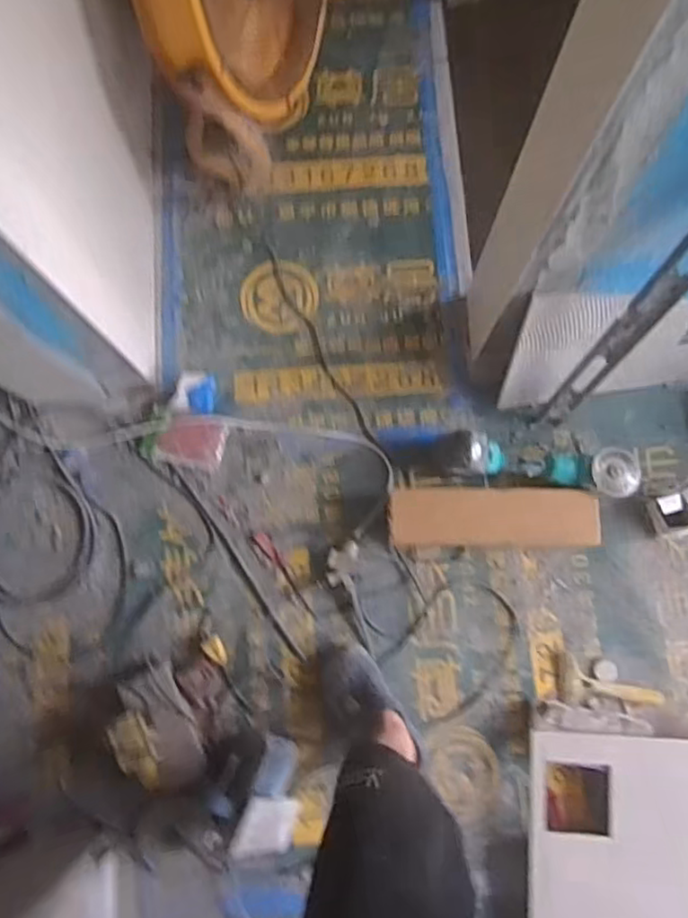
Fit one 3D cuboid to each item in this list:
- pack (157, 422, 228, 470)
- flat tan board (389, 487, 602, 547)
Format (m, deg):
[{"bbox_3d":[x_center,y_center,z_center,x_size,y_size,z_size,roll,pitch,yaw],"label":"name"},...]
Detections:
[{"bbox_3d":[-0.316,-0.034,1.362,0.132,0.015,0.097,10,80,2],"label":"pack"},{"bbox_3d":[0.301,0.116,1.316,0.411,0.044,0.113,0,80,0],"label":"flat tan board"}]

